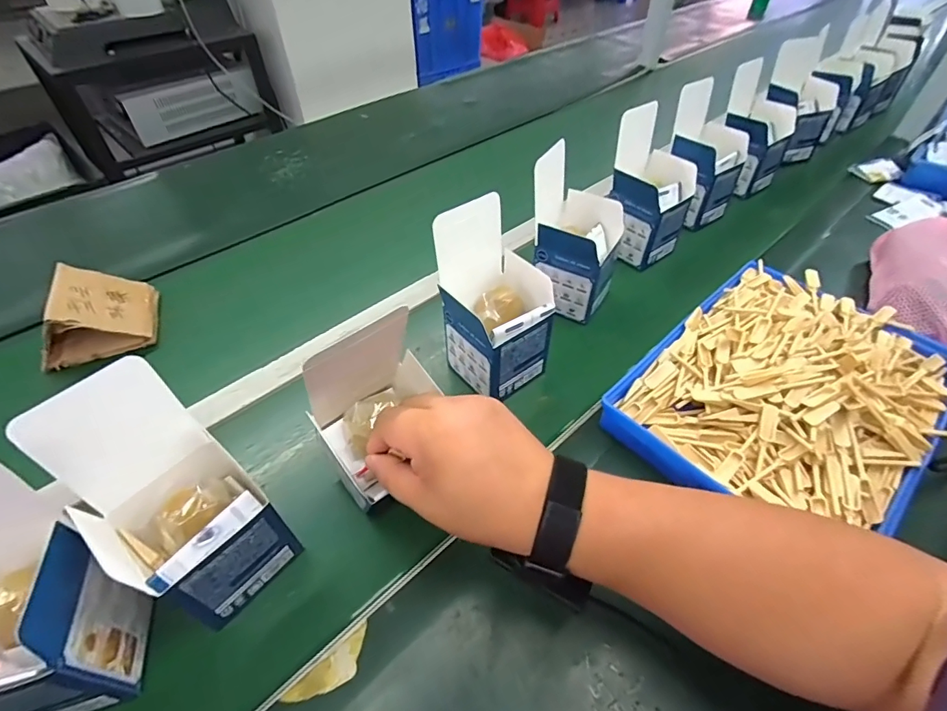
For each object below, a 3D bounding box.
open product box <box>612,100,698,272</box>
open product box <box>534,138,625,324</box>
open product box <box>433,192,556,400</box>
[{"bbox_3d":[0.237,-0.223,0.621,0.096,0.170,0.095,-32,54,-24],"label":"open product box"},{"bbox_3d":[0.122,-0.141,0.551,0.096,0.159,0.093,24,53,22],"label":"open product box"},{"bbox_3d":[0.022,-0.050,0.471,0.098,0.171,0.101,-33,54,-24],"label":"open product box"}]

